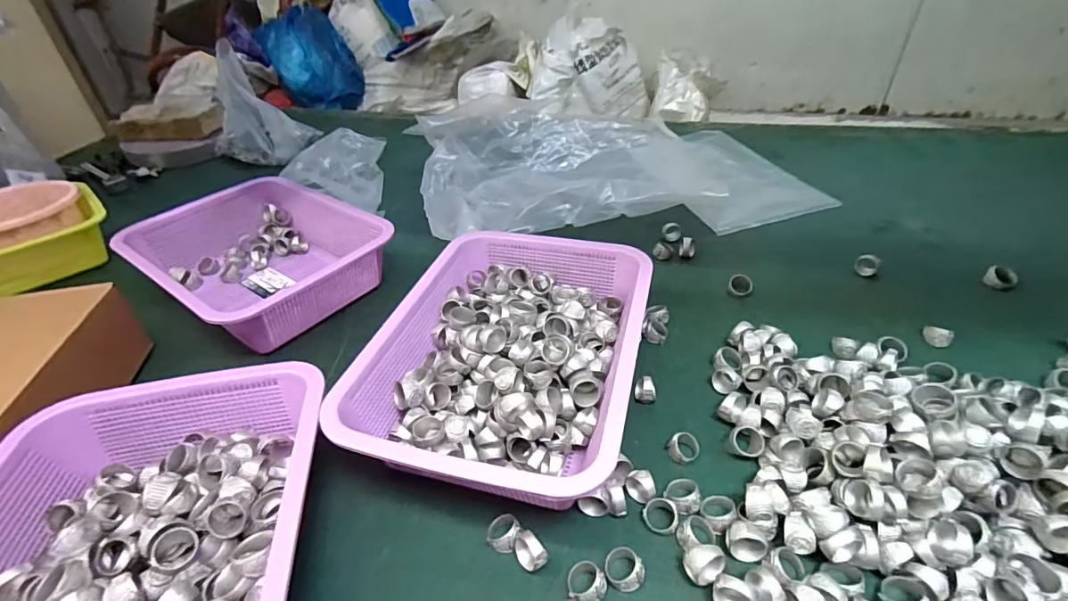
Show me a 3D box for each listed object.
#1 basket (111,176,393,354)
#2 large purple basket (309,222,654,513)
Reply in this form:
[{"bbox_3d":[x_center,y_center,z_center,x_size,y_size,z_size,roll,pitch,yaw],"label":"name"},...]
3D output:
[{"bbox_3d":[-0.346,-0.054,0.627,0.286,0.083,0.223,24,46,30],"label":"basket"},{"bbox_3d":[-0.017,0.045,0.467,0.221,0.075,0.297,9,40,14],"label":"large purple basket"}]

